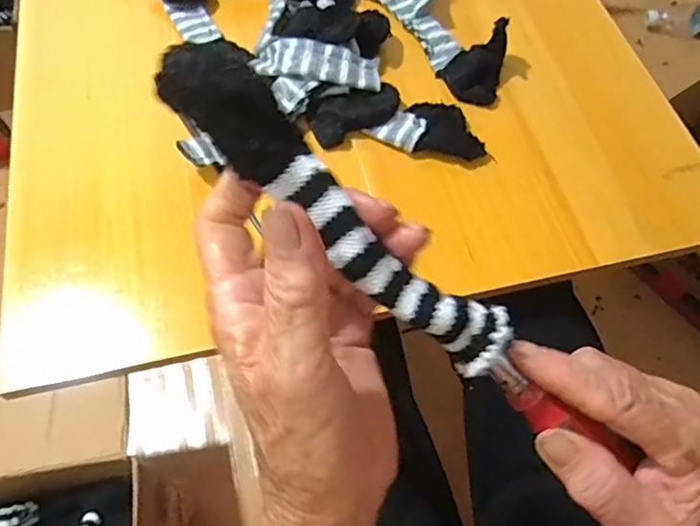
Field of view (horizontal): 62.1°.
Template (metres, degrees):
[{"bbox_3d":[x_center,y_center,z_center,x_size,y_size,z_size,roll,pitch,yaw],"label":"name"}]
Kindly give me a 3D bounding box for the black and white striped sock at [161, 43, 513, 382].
[{"bbox_3d":[-0.003,-0.018,0.220,0.166,0.024,0.029,44,65,-12],"label":"black and white striped sock"}]

